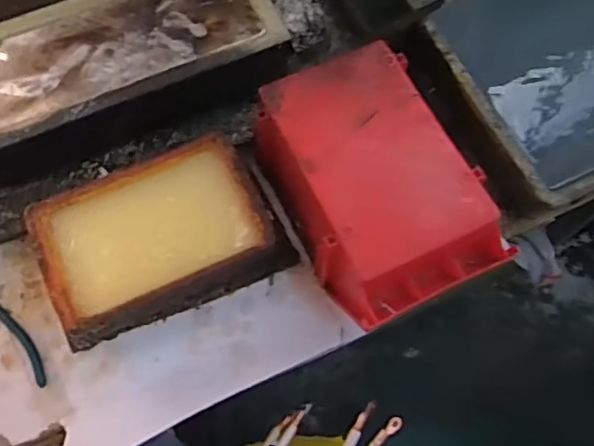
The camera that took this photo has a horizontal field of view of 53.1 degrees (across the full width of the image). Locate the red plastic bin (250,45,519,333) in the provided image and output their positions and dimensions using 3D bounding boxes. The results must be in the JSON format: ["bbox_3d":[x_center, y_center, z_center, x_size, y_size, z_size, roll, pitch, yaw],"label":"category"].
[{"bbox_3d":[0.069,-0.030,0.562,0.149,0.120,0.230,-25,70,-11],"label":"red plastic bin"}]

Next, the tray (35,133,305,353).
[{"bbox_3d":[-0.129,0.013,0.567,0.225,0.068,0.140,-24,70,-10],"label":"tray"}]

